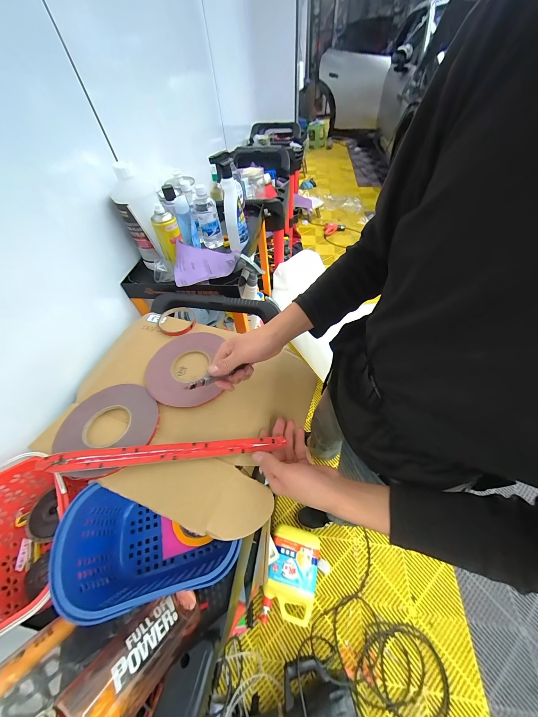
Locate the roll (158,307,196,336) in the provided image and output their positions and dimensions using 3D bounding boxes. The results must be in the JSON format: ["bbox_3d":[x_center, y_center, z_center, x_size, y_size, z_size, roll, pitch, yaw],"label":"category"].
[{"bbox_3d":[-0.225,-0.092,0.598,0.087,0.015,0.098,-26,55,-15],"label":"roll"}]

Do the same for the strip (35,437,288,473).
[{"bbox_3d":[-0.159,0.149,0.384,0.357,0.020,0.026,-3,53,-5],"label":"strip"}]

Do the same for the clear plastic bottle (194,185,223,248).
[{"bbox_3d":[-0.202,-0.470,0.817,0.068,0.189,0.081,-11,52,-4],"label":"clear plastic bottle"}]

